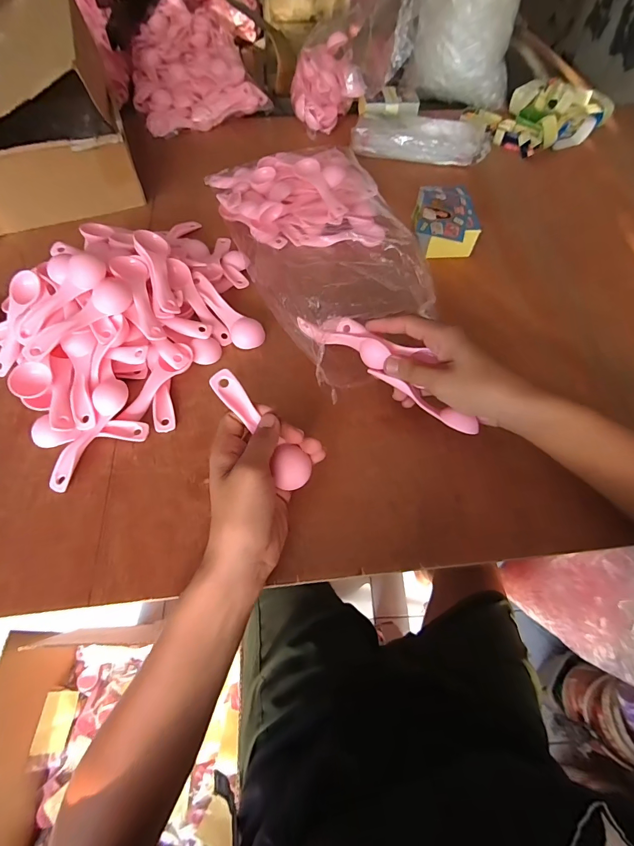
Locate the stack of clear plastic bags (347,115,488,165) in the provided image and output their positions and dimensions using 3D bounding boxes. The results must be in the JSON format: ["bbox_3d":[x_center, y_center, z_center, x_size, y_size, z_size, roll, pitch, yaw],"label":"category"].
[{"bbox_3d":[0.168,-0.461,0.624,0.212,0.042,0.108,9,61,3],"label":"stack of clear plastic bags"}]

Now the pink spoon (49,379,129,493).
[{"bbox_3d":[-0.212,0.008,0.352,0.031,0.013,0.109,21,74,12],"label":"pink spoon"}]

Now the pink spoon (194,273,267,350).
[{"bbox_3d":[-0.102,-0.127,0.430,0.033,0.014,0.107,-40,83,-21],"label":"pink spoon"}]

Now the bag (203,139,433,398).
[{"bbox_3d":[-0.001,-0.224,0.460,0.198,0.093,0.391,-12,61,-8],"label":"bag"}]

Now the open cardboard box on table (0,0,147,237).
[{"bbox_3d":[-0.397,-0.385,0.493,0.267,0.169,0.209,-18,62,-11],"label":"open cardboard box on table"}]

